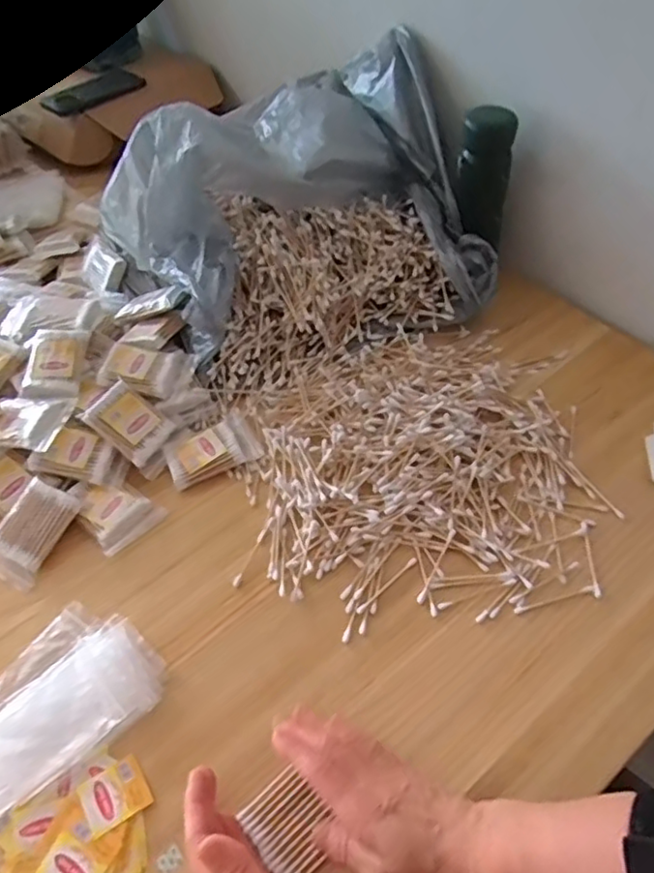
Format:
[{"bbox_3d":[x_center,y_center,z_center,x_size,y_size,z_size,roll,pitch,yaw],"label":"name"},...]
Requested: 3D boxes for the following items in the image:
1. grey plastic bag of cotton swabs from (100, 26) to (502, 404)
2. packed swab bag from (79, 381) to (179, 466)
[{"bbox_3d":[-0.037,-0.253,0.672,0.378,0.153,0.337,-22,56,-8],"label":"grey plastic bag of cotton swabs"},{"bbox_3d":[-0.187,-0.013,0.587,0.072,0.013,0.055,39,66,-3],"label":"packed swab bag"}]

